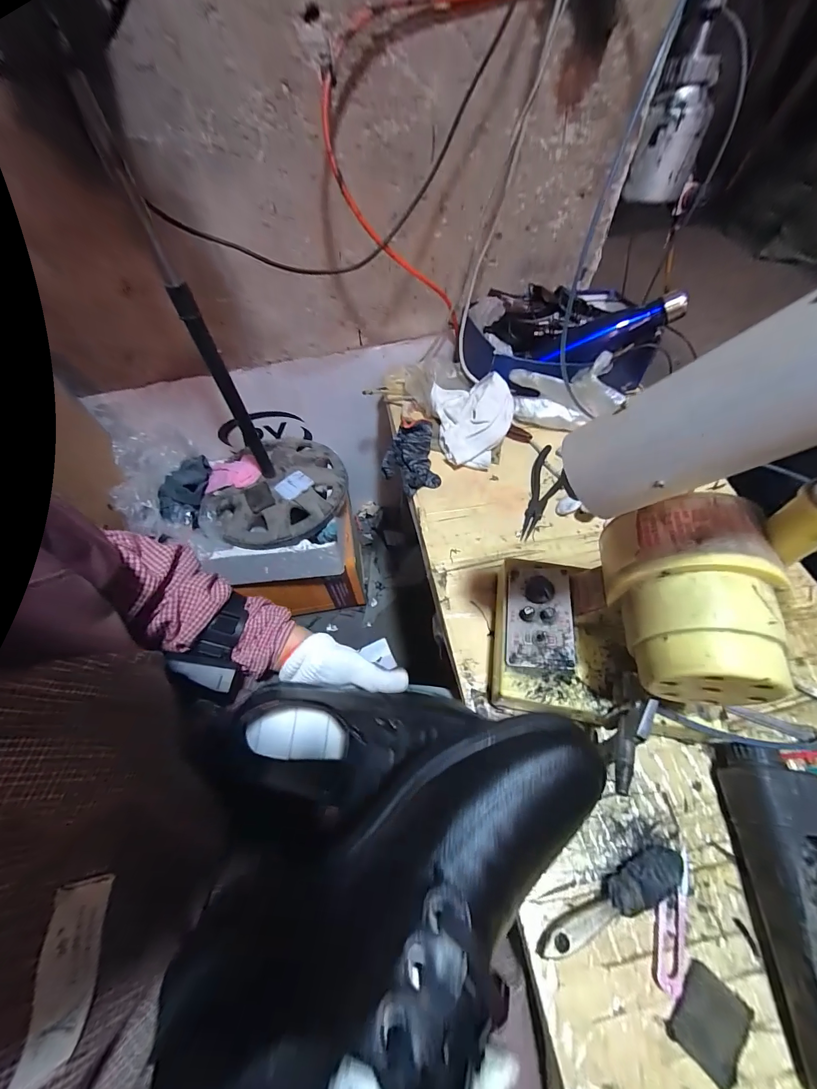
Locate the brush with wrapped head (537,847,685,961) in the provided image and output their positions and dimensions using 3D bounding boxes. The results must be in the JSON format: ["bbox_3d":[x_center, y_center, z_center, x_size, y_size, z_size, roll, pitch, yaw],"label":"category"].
[{"bbox_3d":[0.175,0.304,0.322,0.145,0.023,0.030,-20,57,-11],"label":"brush with wrapped head"}]

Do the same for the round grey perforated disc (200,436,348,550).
[{"bbox_3d":[-0.268,-0.126,0.784,0.264,0.049,0.286,-1,56,1],"label":"round grey perforated disc"}]

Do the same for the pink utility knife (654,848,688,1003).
[{"bbox_3d":[0.227,0.316,0.320,0.023,0.009,0.100,23,60,17],"label":"pink utility knife"}]

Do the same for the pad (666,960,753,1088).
[{"bbox_3d":[0.230,0.363,0.286,0.048,0.010,0.055,36,64,23],"label":"pad"}]

